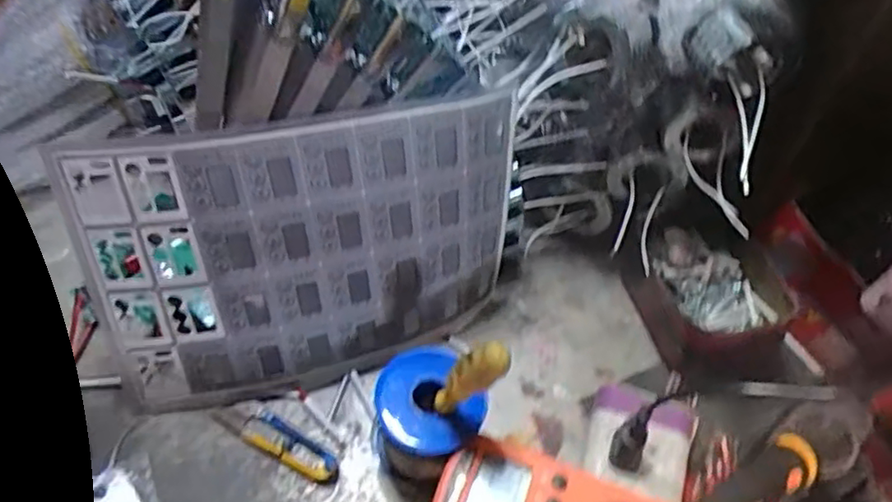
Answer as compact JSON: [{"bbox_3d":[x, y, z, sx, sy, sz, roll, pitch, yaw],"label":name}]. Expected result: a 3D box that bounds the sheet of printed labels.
[{"bbox_3d":[-0.079,0.002,0.397,0.255,0.180,0.031,-12,33,-11],"label":"sheet of printed labels"}]

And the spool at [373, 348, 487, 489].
[{"bbox_3d":[-0.011,0.105,0.389,0.057,0.069,0.064,-24,56,-21],"label":"spool"}]

